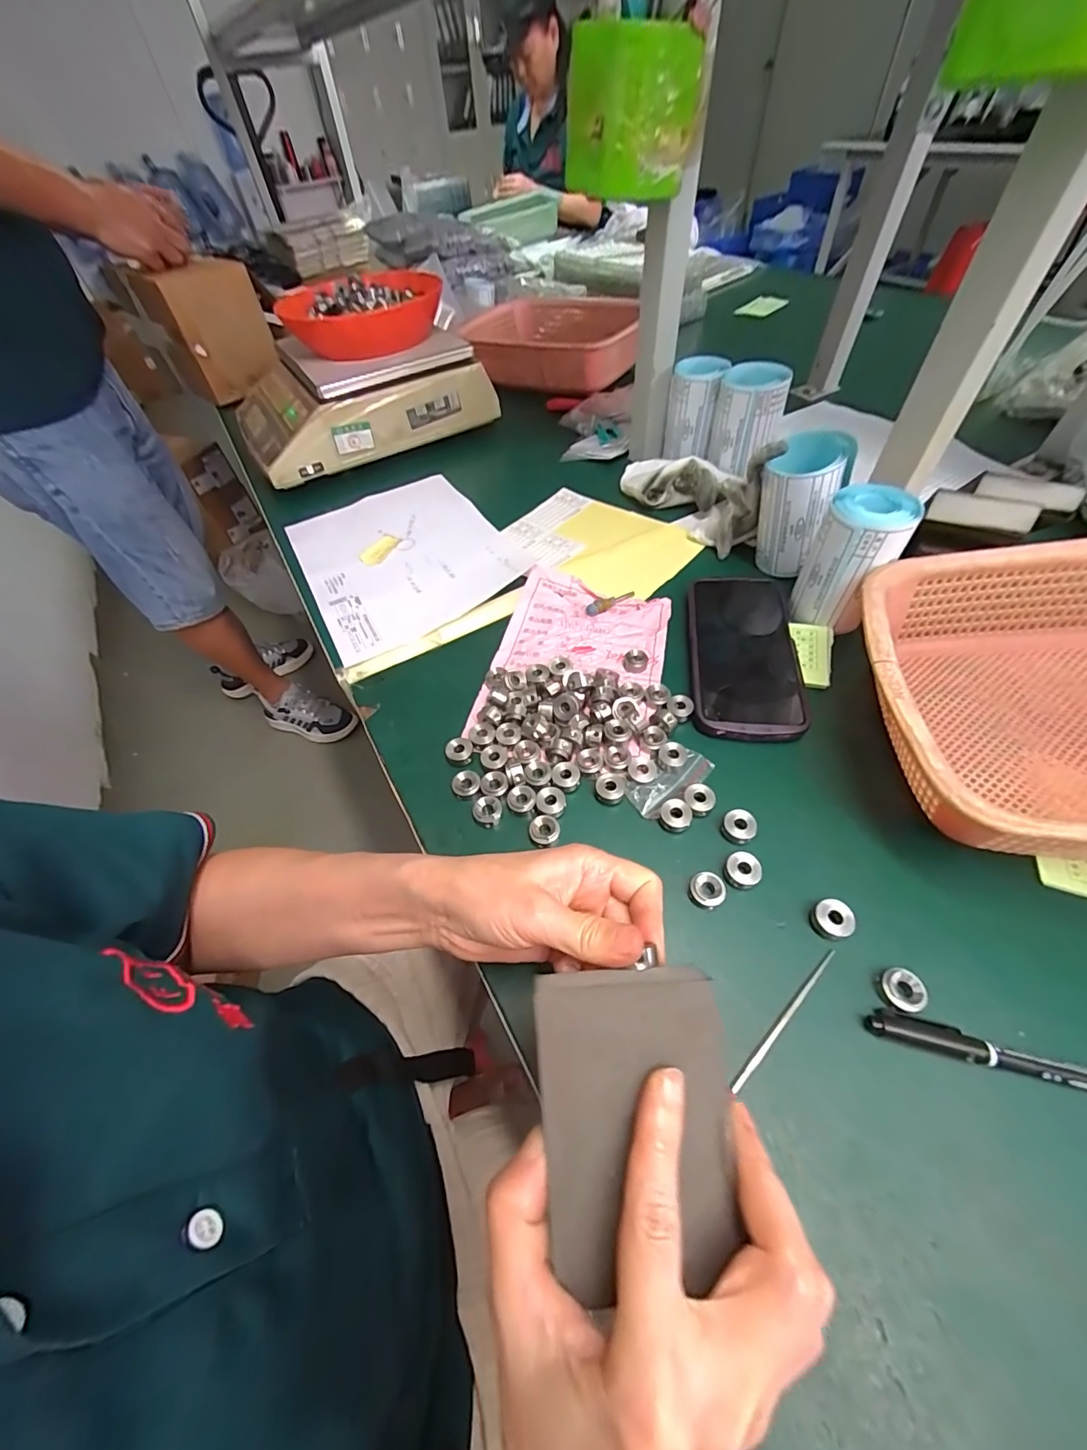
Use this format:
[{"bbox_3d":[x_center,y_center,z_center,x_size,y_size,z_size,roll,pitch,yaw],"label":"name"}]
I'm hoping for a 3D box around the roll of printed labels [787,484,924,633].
[{"bbox_3d":[0.242,-0.132,0.374,0.054,0.093,0.064,26,59,23],"label":"roll of printed labels"}]

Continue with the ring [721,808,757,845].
[{"bbox_3d":[0.124,0.065,0.302,0.019,0.014,0.019,-3,53,4],"label":"ring"}]

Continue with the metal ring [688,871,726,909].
[{"bbox_3d":[0.097,0.097,0.283,0.019,0.009,0.019,-3,53,4],"label":"metal ring"}]

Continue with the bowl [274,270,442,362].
[{"bbox_3d":[-0.217,-0.524,0.606,0.171,0.055,0.180,-6,54,1],"label":"bowl"}]

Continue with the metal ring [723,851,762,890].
[{"bbox_3d":[0.119,0.087,0.286,0.020,0.015,0.018,34,63,27],"label":"metal ring"}]

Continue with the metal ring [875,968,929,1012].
[{"bbox_3d":[0.183,0.136,0.245,0.017,0.012,0.020,-13,53,-4],"label":"metal ring"}]

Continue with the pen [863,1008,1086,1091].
[{"bbox_3d":[0.230,0.159,0.224,0.137,0.009,0.013,10,55,13],"label":"pen"}]

